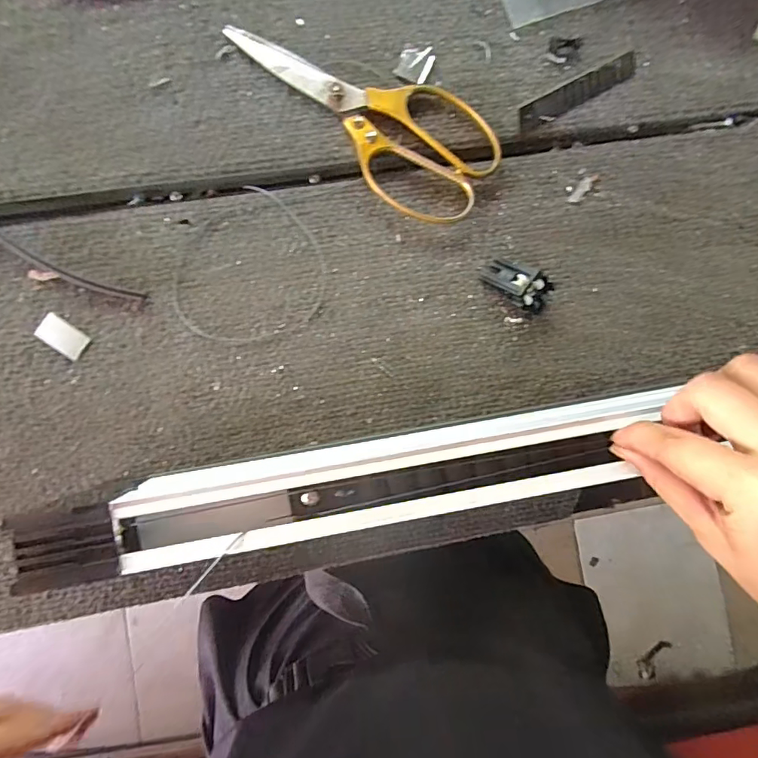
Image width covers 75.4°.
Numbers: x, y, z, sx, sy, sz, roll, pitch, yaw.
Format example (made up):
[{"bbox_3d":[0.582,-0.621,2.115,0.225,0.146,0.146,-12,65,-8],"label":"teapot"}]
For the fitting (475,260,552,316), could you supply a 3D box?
[{"bbox_3d":[0.093,-0.063,0.327,0.049,0.027,0.025,24,87,-5],"label":"fitting"}]

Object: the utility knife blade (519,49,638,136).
[{"bbox_3d":[0.142,-0.204,0.348,0.100,0.004,0.017,-30,92,-5],"label":"utility knife blade"}]

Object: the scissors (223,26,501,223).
[{"bbox_3d":[-0.008,-0.183,0.327,0.190,0.012,0.082,39,86,-4],"label":"scissors"}]

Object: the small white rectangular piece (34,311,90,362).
[{"bbox_3d":[-0.200,-0.027,0.309,0.030,0.004,0.017,35,86,-4],"label":"small white rectangular piece"}]

